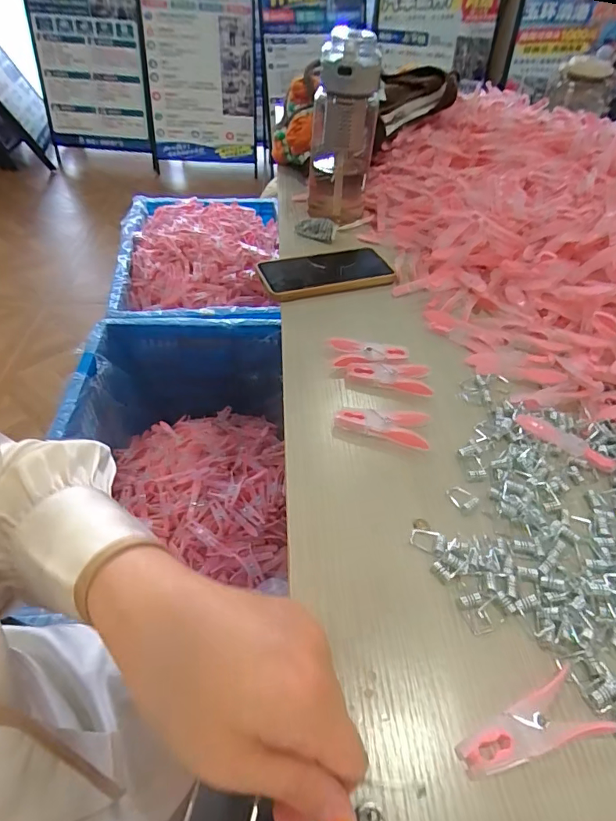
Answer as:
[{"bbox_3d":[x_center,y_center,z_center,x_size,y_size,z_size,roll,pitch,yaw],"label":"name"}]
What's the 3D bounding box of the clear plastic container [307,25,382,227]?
[{"bbox_3d":[0.045,-0.351,0.584,0.081,0.203,0.081,-4,47,-8],"label":"clear plastic container"}]

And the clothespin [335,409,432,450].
[{"bbox_3d":[0.062,0.008,0.374,0.076,0.013,0.039,10,47,5],"label":"clothespin"}]

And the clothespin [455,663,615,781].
[{"bbox_3d":[0.116,0.169,0.233,0.078,0.016,0.030,-17,50,-19],"label":"clothespin"}]

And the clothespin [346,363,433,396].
[{"bbox_3d":[0.076,-0.030,0.421,0.076,0.011,0.031,5,47,1],"label":"clothespin"}]

